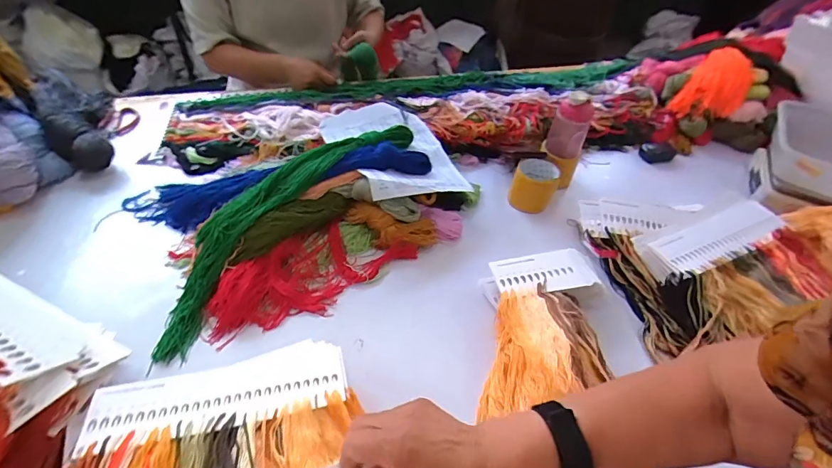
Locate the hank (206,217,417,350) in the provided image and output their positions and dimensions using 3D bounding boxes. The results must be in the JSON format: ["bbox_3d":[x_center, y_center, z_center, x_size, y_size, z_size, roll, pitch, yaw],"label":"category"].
[{"bbox_3d":[-0.162,0.057,0.645,0.327,0.047,0.121,-29,55,-29],"label":"hank"}]

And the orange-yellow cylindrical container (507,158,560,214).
[{"bbox_3d":[0.233,-0.097,0.817,0.087,0.074,0.086,19,47,12],"label":"orange-yellow cylindrical container"}]

